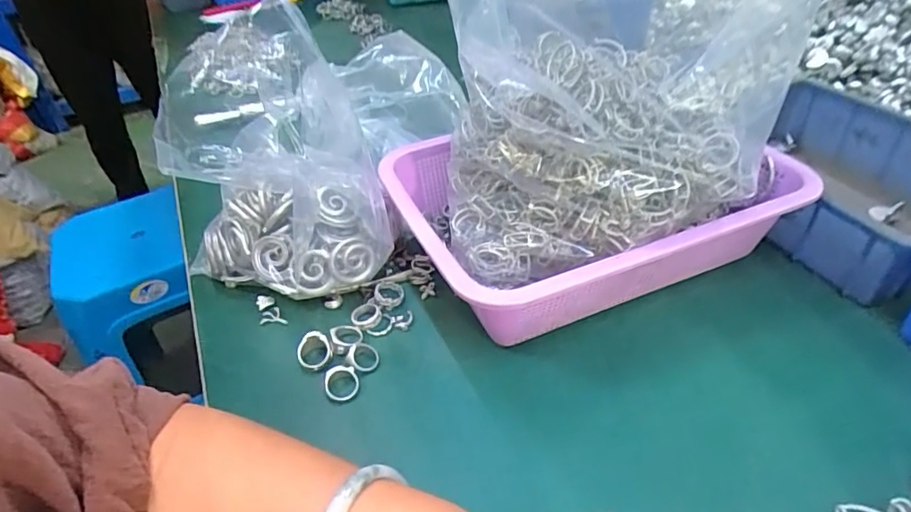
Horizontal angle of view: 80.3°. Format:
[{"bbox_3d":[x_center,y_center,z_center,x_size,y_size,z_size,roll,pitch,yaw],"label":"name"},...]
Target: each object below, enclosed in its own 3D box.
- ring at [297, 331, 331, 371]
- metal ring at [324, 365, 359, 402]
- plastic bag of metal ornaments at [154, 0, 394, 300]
[{"bbox_3d":[-0.104,0.071,0.399,0.027,0.010,0.027,-12,74,-3],"label":"ring"},{"bbox_3d":[-0.079,0.089,0.377,0.026,0.007,0.026,6,57,-10],"label":"metal ring"},{"bbox_3d":[-0.145,-0.069,0.432,0.153,0.200,0.125,-12,40,-7],"label":"plastic bag of metal ornaments"}]

